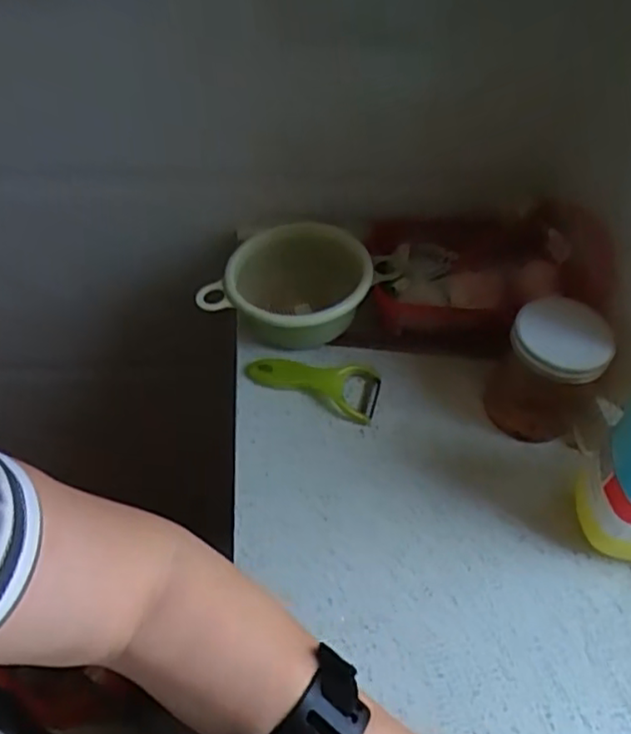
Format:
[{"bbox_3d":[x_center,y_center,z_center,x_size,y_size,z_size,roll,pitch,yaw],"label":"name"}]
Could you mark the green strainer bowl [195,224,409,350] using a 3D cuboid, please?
[{"bbox_3d":[-0.009,-0.078,0.653,0.201,0.080,0.126,1,53,-2],"label":"green strainer bowl"}]

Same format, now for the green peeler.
[{"bbox_3d":[-0.002,0.012,0.626,0.128,0.020,0.060,13,54,7],"label":"green peeler"}]

